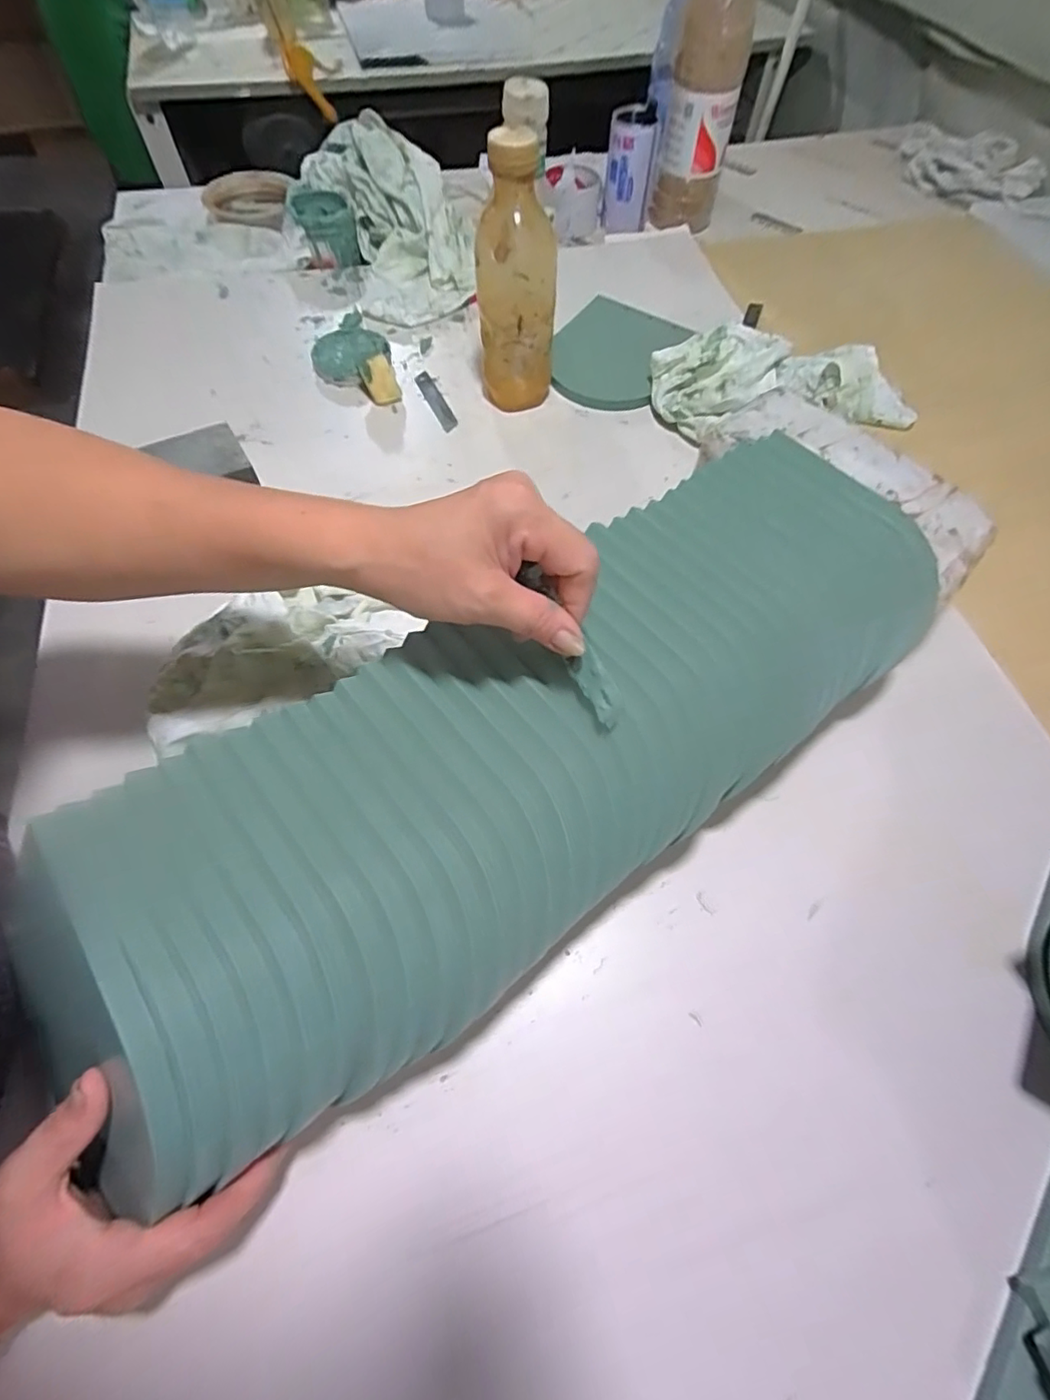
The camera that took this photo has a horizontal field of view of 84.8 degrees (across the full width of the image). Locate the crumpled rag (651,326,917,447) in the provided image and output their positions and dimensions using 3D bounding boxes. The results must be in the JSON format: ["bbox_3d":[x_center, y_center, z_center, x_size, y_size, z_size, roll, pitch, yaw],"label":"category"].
[{"bbox_3d":[0.267,-0.330,0.599,0.264,0.058,0.104,-8,61,-5],"label":"crumpled rag"}]

